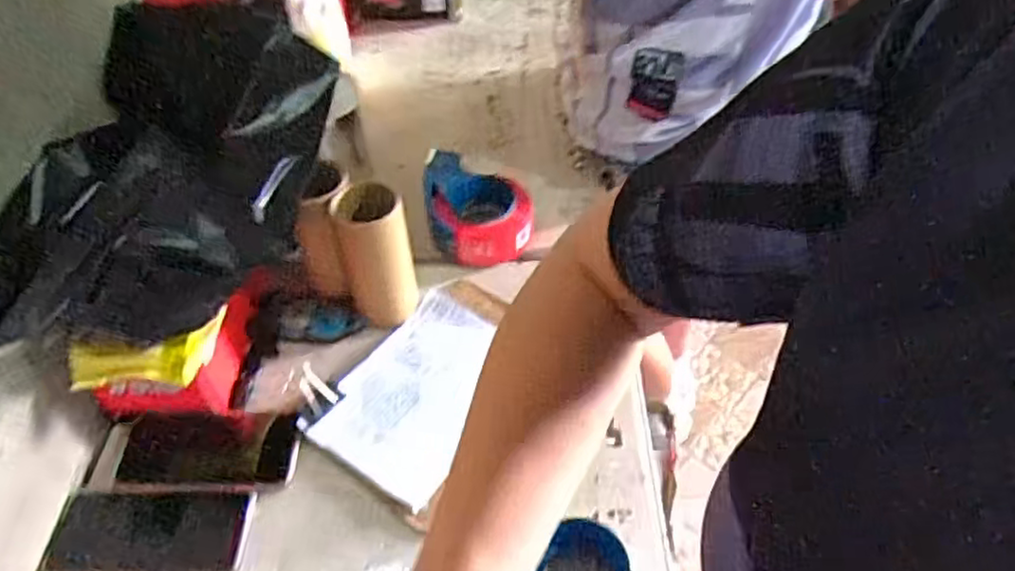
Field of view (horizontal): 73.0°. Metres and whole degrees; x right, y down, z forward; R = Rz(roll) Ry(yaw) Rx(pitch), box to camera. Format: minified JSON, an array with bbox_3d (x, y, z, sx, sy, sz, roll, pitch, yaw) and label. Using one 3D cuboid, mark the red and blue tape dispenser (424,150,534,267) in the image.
[{"bbox_3d":[-0.036,-0.097,0.836,0.125,0.080,0.149,-5,47,-2],"label":"red and blue tape dispenser"}]

